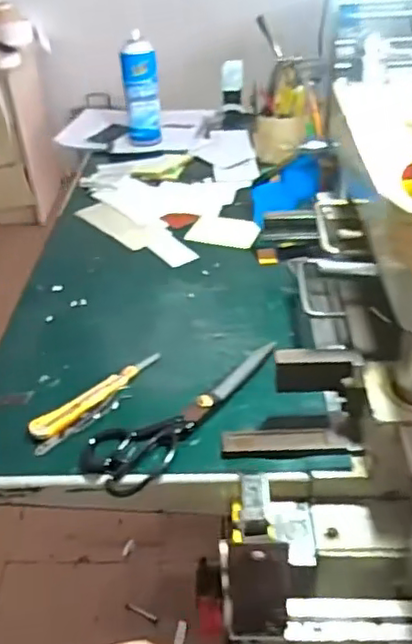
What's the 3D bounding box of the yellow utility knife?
[{"bbox_3d":[-0.116,0.075,0.668,0.163,0.009,0.030,-31,45,-31],"label":"yellow utility knife"}]

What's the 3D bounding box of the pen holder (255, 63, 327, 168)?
[{"bbox_3d":[0.144,-0.359,1.094,0.117,0.145,0.070,-1,37,4],"label":"pen holder"}]

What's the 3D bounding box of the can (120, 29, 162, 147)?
[{"bbox_3d":[-0.119,-0.424,1.154,0.062,0.189,0.061,-3,37,2],"label":"can"}]

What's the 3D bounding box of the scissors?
[{"bbox_3d":[-0.023,0.083,0.650,0.076,0.019,0.248,24,45,31],"label":"scissors"}]

